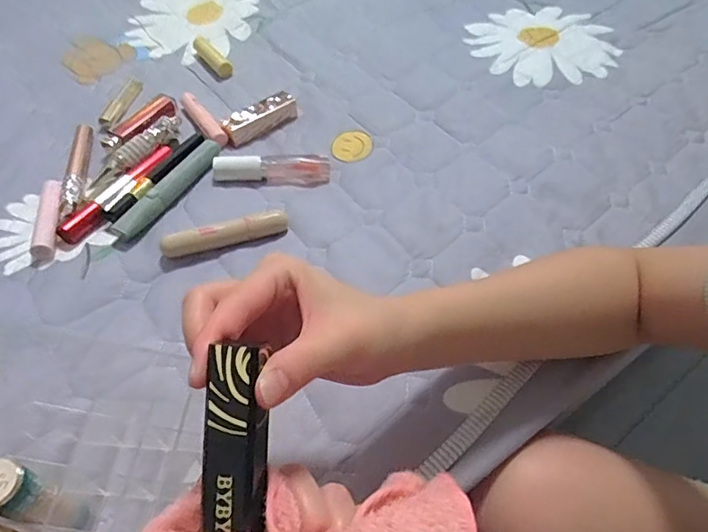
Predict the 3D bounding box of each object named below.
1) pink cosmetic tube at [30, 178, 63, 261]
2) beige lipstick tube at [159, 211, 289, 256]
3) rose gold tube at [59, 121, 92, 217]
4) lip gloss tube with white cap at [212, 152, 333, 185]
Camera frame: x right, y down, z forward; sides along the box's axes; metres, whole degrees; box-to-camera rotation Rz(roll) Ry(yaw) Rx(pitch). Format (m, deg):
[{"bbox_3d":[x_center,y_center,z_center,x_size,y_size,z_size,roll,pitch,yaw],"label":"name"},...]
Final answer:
[{"bbox_3d":[-0.256,-0.040,0.437,0.020,0.014,0.085,-12,54,-10],"label":"pink cosmetic tube"},{"bbox_3d":[-0.105,-0.026,0.432,0.103,0.020,0.015,-18,55,-14],"label":"beige lipstick tube"},{"bbox_3d":[-0.252,-0.091,0.475,0.016,0.016,0.126,-10,53,-8],"label":"rose gold tube"},{"bbox_3d":[-0.075,-0.091,0.482,0.105,0.018,0.021,-1,52,-1],"label":"lip gloss tube with white cap"}]

